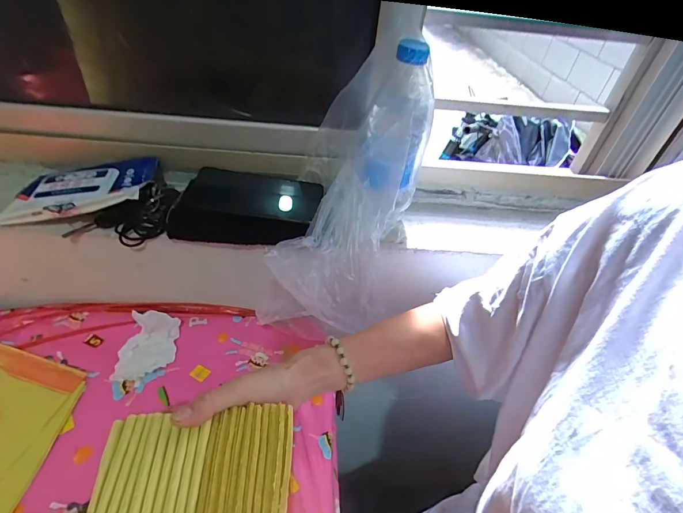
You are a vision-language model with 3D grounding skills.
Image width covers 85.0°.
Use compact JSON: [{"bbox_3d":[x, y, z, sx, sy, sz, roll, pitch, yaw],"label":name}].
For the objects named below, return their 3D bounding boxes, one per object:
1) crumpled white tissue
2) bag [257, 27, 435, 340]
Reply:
[{"bbox_3d":[-0.249,0.115,0.484,0.061,0.029,0.087,3,41,-6],"label":"crumpled white tissue"},{"bbox_3d":[0.001,-0.067,0.454,0.155,0.379,0.138,21,16,14],"label":"bag"}]

